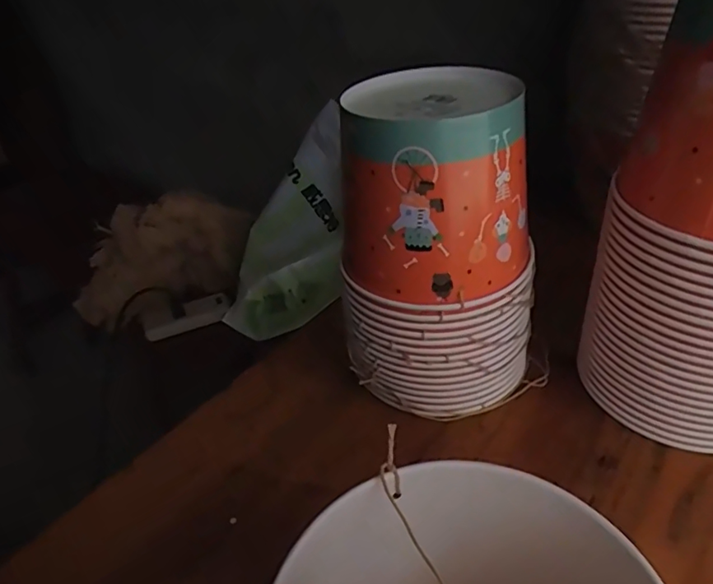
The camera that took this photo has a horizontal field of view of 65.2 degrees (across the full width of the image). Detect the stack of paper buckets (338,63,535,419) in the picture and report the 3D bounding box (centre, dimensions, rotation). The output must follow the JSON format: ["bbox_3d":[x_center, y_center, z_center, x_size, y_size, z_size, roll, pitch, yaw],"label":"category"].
[{"bbox_3d":[0.068,-0.030,0.453,0.145,0.254,0.128,12,40,25],"label":"stack of paper buckets"}]

